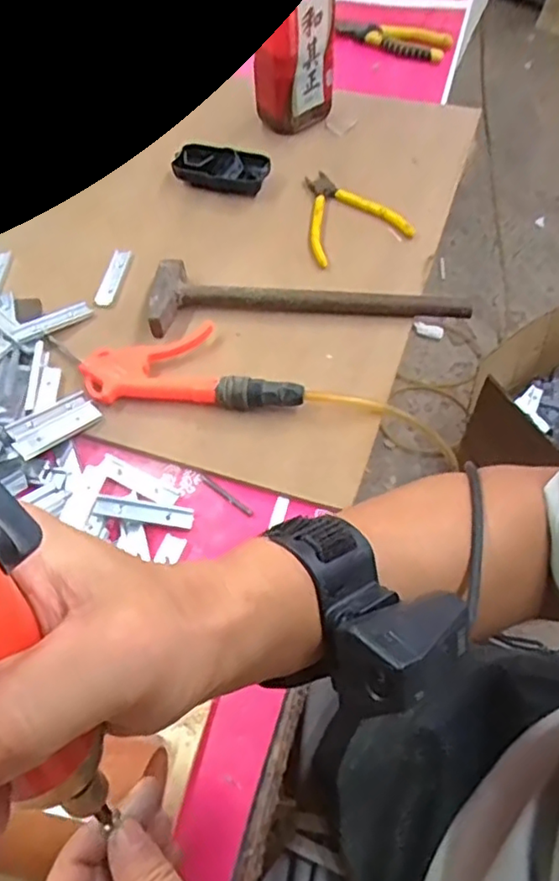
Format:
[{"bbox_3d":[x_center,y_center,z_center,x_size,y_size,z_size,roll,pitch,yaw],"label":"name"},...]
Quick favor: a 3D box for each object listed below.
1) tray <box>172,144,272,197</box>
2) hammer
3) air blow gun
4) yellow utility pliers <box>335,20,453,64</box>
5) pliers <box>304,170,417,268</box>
[{"bbox_3d":[-0.066,-0.318,0.734,0.109,0.030,0.051,13,59,7],"label":"tray"},{"bbox_3d":[0.027,-0.143,0.624,0.307,0.034,0.078,2,59,1],"label":"hammer"},{"bbox_3d":[-0.094,-0.075,0.582,0.235,0.030,0.089,6,59,3],"label":"air blow gun"},{"bbox_3d":[0.160,-0.575,0.891,0.169,0.025,0.047,29,63,16],"label":"yellow utility pliers"},{"bbox_3d":[0.073,-0.260,0.700,0.111,0.017,0.134,-17,60,-11],"label":"pliers"}]

